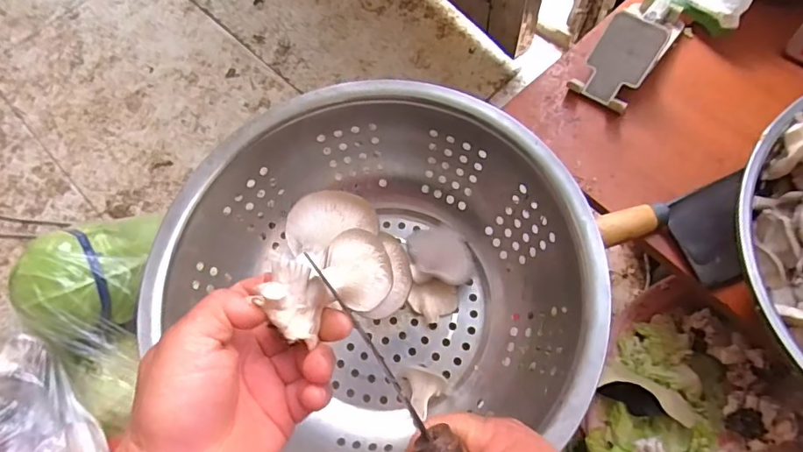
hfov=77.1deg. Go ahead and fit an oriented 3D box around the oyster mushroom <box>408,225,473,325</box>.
[{"bbox_3d":[0.038,0.045,0.498,0.060,0.036,0.093,-2,67,3],"label":"oyster mushroom"}]

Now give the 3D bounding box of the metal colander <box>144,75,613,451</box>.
[{"bbox_3d":[-0.016,0.048,0.453,0.320,0.133,0.339,-1,67,3],"label":"metal colander"}]

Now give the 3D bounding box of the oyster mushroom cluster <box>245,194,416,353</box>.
[{"bbox_3d":[-0.042,0.015,0.296,0.078,0.049,0.083,-25,69,-7],"label":"oyster mushroom cluster"}]

